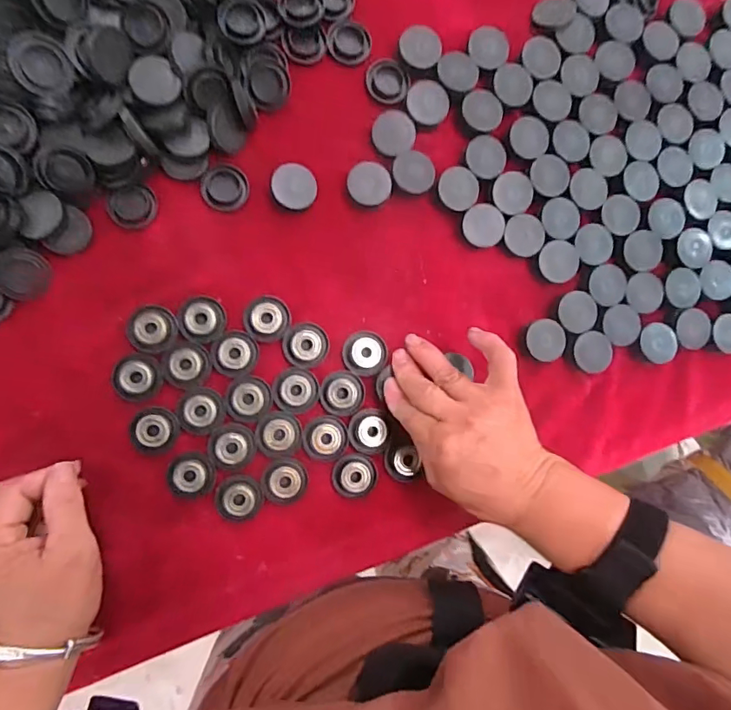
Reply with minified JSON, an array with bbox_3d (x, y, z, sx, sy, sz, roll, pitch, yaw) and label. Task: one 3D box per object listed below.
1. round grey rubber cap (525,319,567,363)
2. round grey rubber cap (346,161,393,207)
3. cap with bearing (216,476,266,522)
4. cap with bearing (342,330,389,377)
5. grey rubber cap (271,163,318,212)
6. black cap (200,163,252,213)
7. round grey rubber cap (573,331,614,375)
[{"bbox_3d":[0.139,-0.011,0.377,0.033,0.006,0.032,0,88,-9],"label":"round grey rubber cap"},{"bbox_3d":[0.003,-0.127,0.363,0.032,0.005,0.031,7,87,-8],"label":"round grey rubber cap"},{"bbox_3d":[-0.089,0.103,0.345,0.032,0.006,0.032,0,88,-9],"label":"cap with bearing"},{"bbox_3d":[0.000,-0.001,0.363,0.032,0.005,0.032,8,87,-8],"label":"cap with bearing"},{"bbox_3d":[-0.051,-0.121,0.353,0.032,0.013,0.030,0,88,-9],"label":"grey rubber cap"},{"bbox_3d":[-0.102,-0.121,0.354,0.033,0.004,0.032,0,88,-9],"label":"black cap"},{"bbox_3d":[0.179,-0.002,0.381,0.033,0.004,0.032,0,88,-9],"label":"round grey rubber cap"}]

